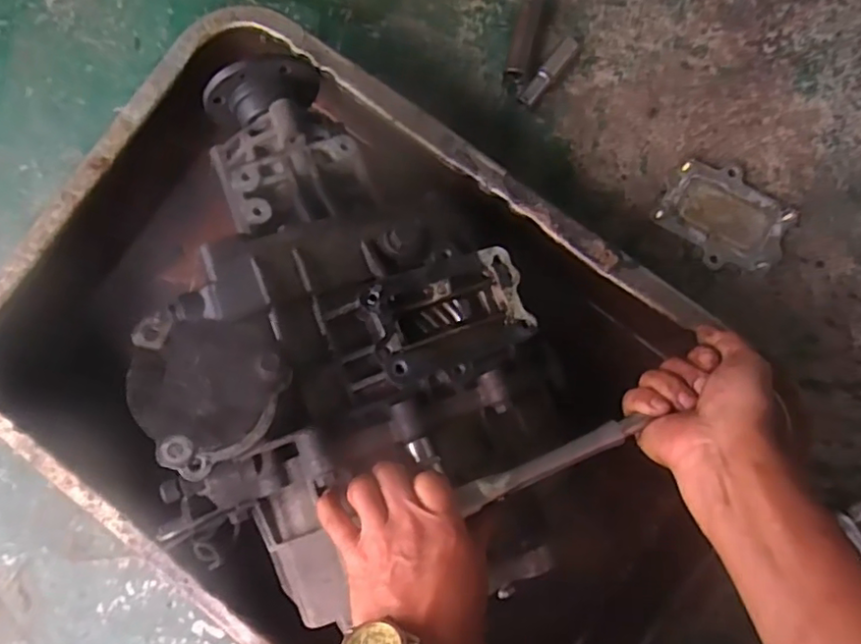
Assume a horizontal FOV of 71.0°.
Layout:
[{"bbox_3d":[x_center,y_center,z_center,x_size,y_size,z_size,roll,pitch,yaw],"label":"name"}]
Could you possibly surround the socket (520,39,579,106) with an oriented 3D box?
[{"bbox_3d":[0.117,-0.249,0.601,0.018,0.016,0.074,40,90,5],"label":"socket"}]

